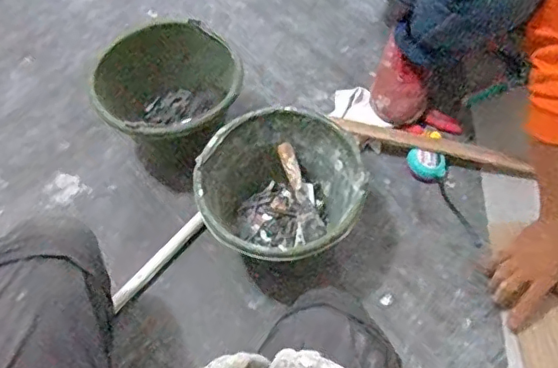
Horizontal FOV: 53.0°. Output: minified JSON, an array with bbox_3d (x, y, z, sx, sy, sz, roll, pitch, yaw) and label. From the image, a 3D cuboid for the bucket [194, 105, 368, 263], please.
[{"bbox_3d":[0.007,0.028,0.905,0.242,0.182,0.246,-2,58,3],"label":"bucket"}]

